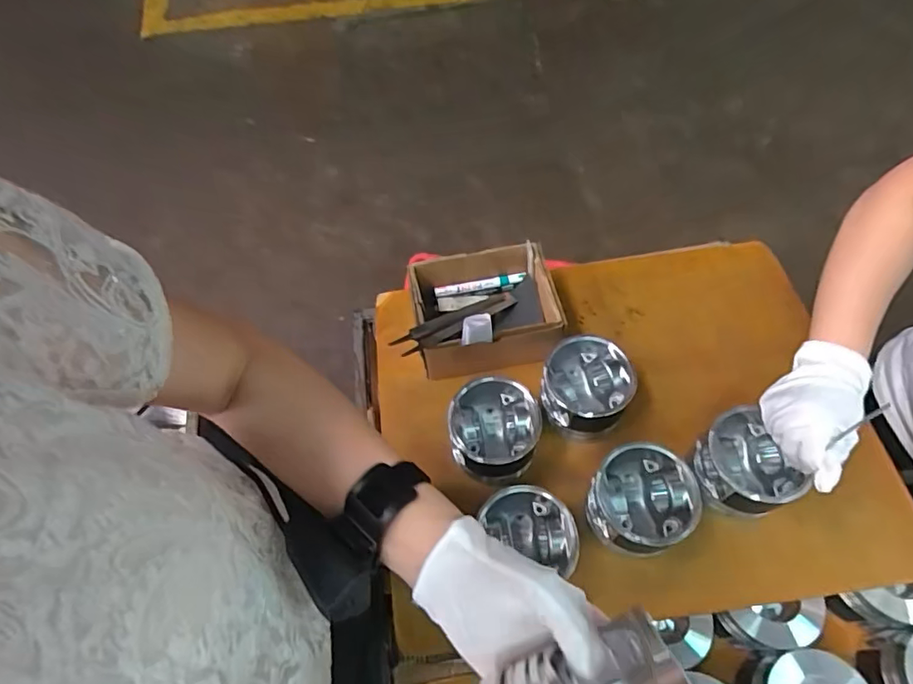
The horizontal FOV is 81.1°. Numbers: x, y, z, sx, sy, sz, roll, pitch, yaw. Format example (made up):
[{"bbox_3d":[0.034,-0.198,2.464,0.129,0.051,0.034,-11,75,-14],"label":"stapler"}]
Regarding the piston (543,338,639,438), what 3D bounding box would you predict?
[{"bbox_3d":[0.170,0.065,0.711,0.103,0.102,0.109,-2,62,3],"label":"piston"}]

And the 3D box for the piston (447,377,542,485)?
[{"bbox_3d":[0.048,0.111,0.676,0.108,0.083,0.112,-2,62,3],"label":"piston"}]

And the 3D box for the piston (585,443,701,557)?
[{"bbox_3d":[0.212,0.189,0.629,0.109,0.105,0.109,-2,62,3],"label":"piston"}]

